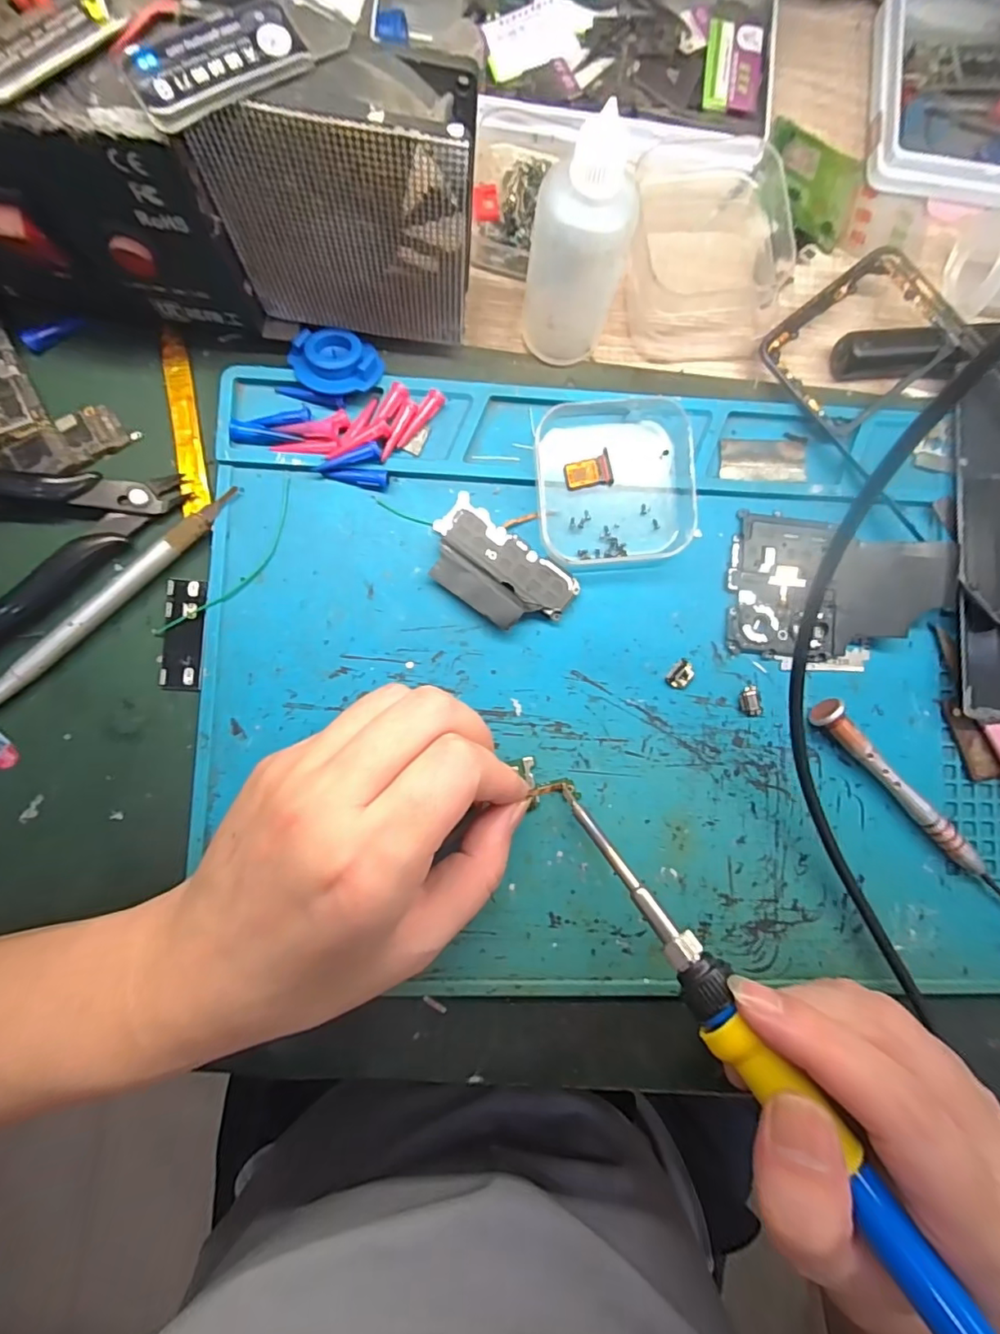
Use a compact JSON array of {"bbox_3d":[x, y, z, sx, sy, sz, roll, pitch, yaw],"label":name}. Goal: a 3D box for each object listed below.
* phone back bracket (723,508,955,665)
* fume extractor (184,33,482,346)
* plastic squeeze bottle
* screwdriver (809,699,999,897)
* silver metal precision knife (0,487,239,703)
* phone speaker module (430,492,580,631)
[{"bbox_3d":[0.144,-0.032,0.226,0.090,0.014,0.059,6,87,-3],"label":"phone back bracket"},{"bbox_3d":[-0.049,-0.153,0.184,0.080,0.084,0.032,5,87,-3],"label":"fume extractor"},{"bbox_3d":[0.029,-0.148,0.196,0.034,0.076,0.028,19,86,-2],"label":"plastic squeeze bottle"},{"bbox_3d":[0.171,0.058,0.223,0.011,0.012,0.113,-43,90,-4],"label":"screwdriver"},{"bbox_3d":[-0.158,-0.021,0.210,0.140,0.008,0.009,-43,90,-4],"label":"silver metal precision knife"},{"bbox_3d":[-0.001,-0.039,0.221,0.061,0.008,0.035,37,86,-1],"label":"phone speaker module"}]

